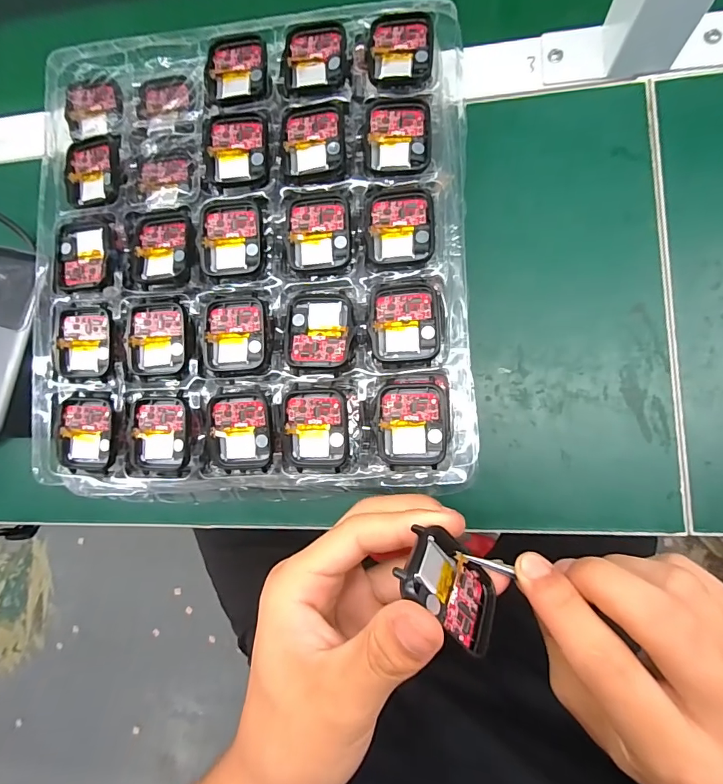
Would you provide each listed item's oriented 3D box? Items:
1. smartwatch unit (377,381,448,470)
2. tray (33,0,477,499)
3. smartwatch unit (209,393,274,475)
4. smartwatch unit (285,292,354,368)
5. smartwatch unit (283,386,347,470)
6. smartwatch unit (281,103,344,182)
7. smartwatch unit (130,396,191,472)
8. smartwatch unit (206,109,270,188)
[{"bbox_3d":[0.027,0.017,0.236,0.036,0.007,0.045,0,86,9],"label":"smartwatch unit"},{"bbox_3d":[-0.072,-0.084,0.266,0.263,0.025,0.290,-3,86,9],"label":"tray"},{"bbox_3d":[-0.068,0.023,0.254,0.036,0.009,0.045,-2,86,9],"label":"smartwatch unit"},{"bbox_3d":[-0.023,-0.035,0.246,0.037,0.005,0.042,2,87,9],"label":"smartwatch unit"},{"bbox_3d":[-0.025,0.020,0.244,0.036,0.009,0.045,0,86,9],"label":"smartwatch unit"},{"bbox_3d":[-0.028,-0.147,0.256,0.037,0.005,0.043,-2,86,9],"label":"smartwatch unit"},{"bbox_3d":[-0.119,0.026,0.264,0.038,0.010,0.044,3,87,9],"label":"smartwatch unit"},{"bbox_3d":[-0.074,-0.146,0.263,0.039,0.006,0.045,1,87,9],"label":"smartwatch unit"}]

